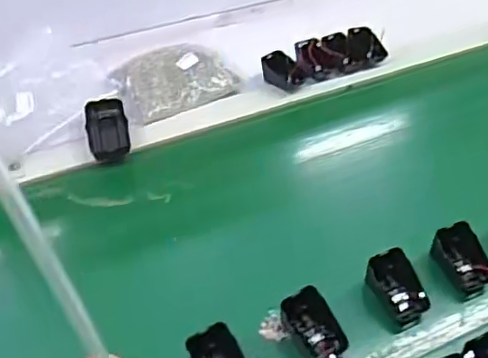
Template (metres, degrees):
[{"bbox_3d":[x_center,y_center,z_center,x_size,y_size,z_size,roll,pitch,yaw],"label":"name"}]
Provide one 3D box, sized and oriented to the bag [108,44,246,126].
[{"bbox_3d":[-0.106,-0.149,0.831,0.166,0.033,0.136,-25,49,-24],"label":"bag"}]

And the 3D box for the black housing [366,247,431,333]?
[{"bbox_3d":[0.157,0.109,0.581,0.042,0.047,0.063,-24,48,-23],"label":"black housing"}]

